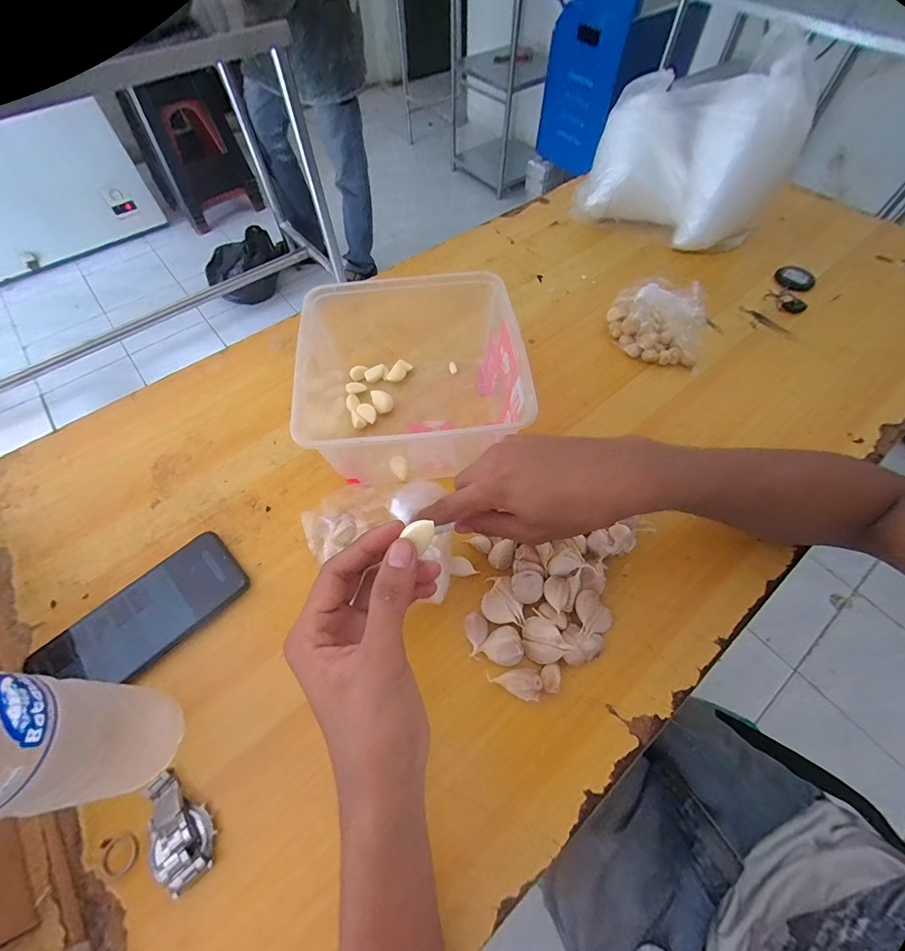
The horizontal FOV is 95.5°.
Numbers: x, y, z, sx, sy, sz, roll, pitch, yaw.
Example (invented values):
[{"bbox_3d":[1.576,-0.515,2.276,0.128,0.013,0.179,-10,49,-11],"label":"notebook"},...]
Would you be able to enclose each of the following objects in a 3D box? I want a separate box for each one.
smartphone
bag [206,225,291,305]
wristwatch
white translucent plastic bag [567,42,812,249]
[{"bbox_3d":[-0.254,0.116,0.343,0.072,0.010,0.150,40,65,18],"label":"smartphone"},{"bbox_3d":[-0.803,-0.814,1.574,0.270,0.167,0.269,21,63,11],"label":"bag"},{"bbox_3d":[-0.187,0.235,0.270,0.066,0.022,0.036,34,66,18],"label":"wristwatch"},{"bbox_3d":[0.315,-0.434,0.547,0.245,0.186,0.137,25,64,13],"label":"white translucent plastic bag"}]

